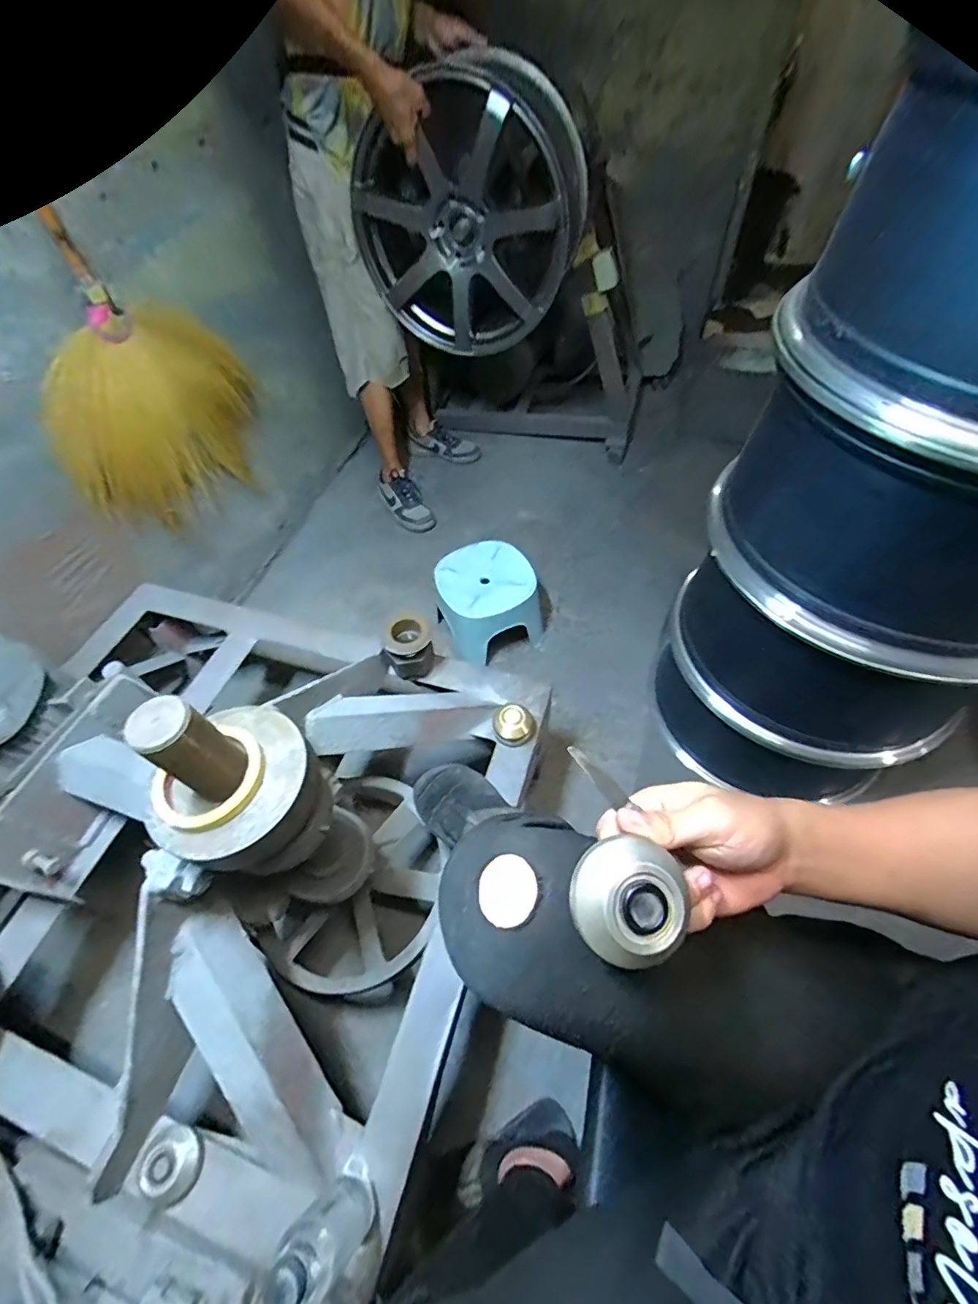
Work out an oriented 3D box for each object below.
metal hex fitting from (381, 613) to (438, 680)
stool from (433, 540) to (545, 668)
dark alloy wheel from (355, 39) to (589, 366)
[{"bbox_3d":[-0.141,-0.005,0.876,0.090,0.099,0.078,-22,58,-10],"label":"metal hex fitting"},{"bbox_3d":[-0.008,-0.121,1.220,0.228,0.175,0.223,-26,58,-13],"label":"stool"},{"bbox_3d":[-0.037,-0.951,1.108,0.457,0.450,0.281,16,59,14],"label":"dark alloy wheel"}]

